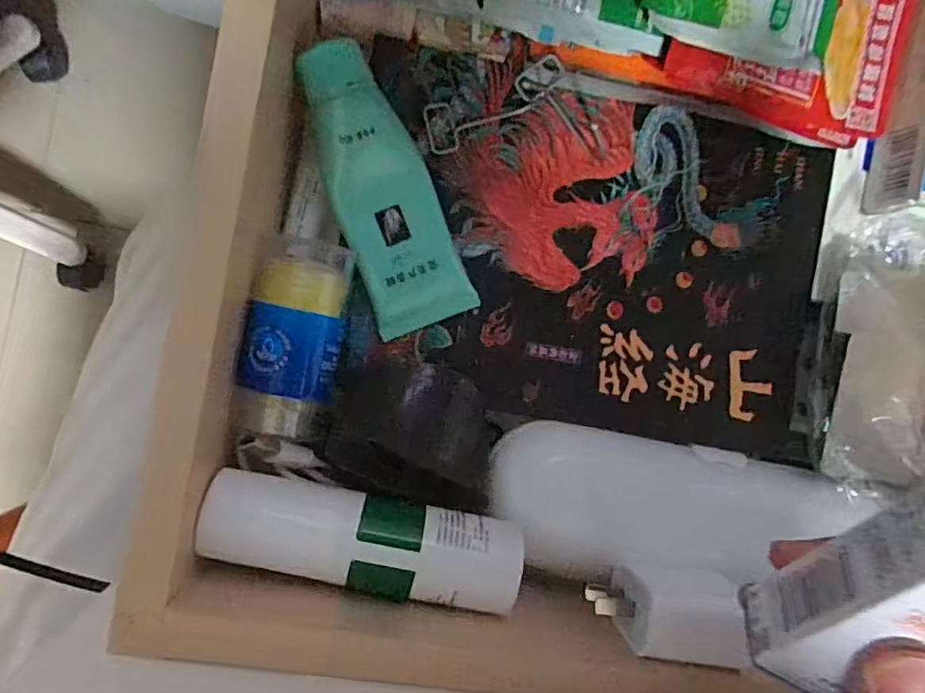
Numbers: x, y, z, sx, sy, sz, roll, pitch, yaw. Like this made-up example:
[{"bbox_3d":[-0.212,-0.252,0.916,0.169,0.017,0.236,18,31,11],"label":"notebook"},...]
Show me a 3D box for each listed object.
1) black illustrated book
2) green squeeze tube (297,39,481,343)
[{"bbox_3d":[0.061,-0.042,0.274,0.206,0.015,0.155,9,86,-9],"label":"black illustrated book"},{"bbox_3d":[-0.033,-0.063,0.250,0.042,0.024,0.115,-24,92,-10],"label":"green squeeze tube"}]

